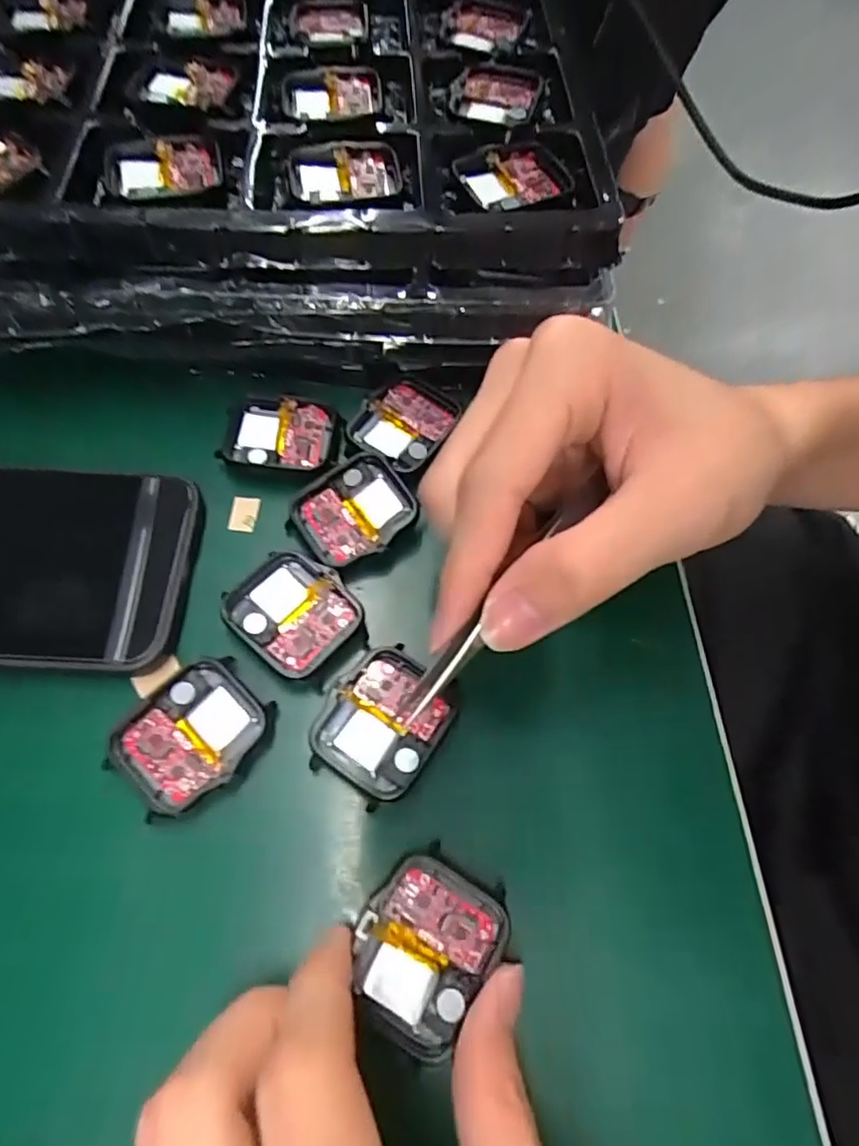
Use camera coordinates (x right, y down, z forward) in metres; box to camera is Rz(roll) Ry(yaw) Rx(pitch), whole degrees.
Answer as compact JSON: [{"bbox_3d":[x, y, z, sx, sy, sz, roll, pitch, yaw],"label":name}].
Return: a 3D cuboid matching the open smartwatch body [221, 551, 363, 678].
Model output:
[{"bbox_3d":[-0.049,0.013,0.211,0.043,0.005,0.037,36,68,15],"label":"open smartwatch body"}]

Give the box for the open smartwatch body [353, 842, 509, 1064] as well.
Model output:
[{"bbox_3d":[-0.001,0.104,0.168,0.037,0.009,0.044,33,66,13],"label":"open smartwatch body"}]

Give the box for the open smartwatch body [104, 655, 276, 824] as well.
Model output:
[{"bbox_3d":[-0.075,0.051,0.191,0.039,0.005,0.046,40,70,17],"label":"open smartwatch body"}]

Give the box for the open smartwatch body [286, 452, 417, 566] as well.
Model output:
[{"bbox_3d":[-0.029,-0.024,0.227,0.041,0.008,0.038,-33,69,-16],"label":"open smartwatch body"}]

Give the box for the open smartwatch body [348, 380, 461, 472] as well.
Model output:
[{"bbox_3d":[-0.011,-0.062,0.251,0.035,0.008,0.038,29,67,13],"label":"open smartwatch body"}]

